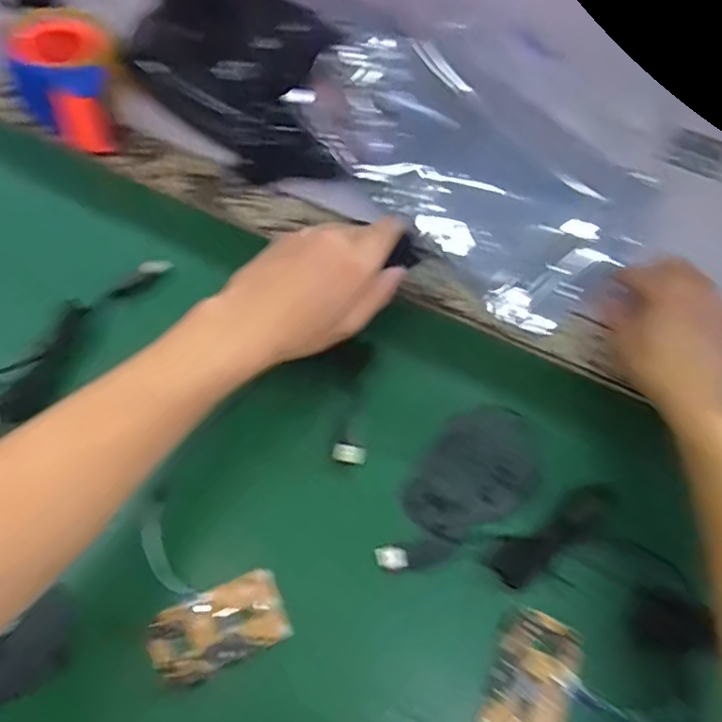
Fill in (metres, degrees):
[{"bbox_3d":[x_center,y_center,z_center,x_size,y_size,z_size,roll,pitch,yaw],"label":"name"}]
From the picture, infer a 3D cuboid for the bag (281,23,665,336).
[{"bbox_3d":[0.109,-0.186,0.536,0.299,0.098,0.183,42,69,16],"label":"bag"}]

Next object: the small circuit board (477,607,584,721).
[{"bbox_3d":[0.109,0.200,0.384,0.050,0.008,0.078,27,67,9],"label":"small circuit board"}]

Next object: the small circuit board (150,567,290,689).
[{"bbox_3d":[-0.090,0.169,0.388,0.083,0.010,0.048,-22,69,-12],"label":"small circuit board"}]

